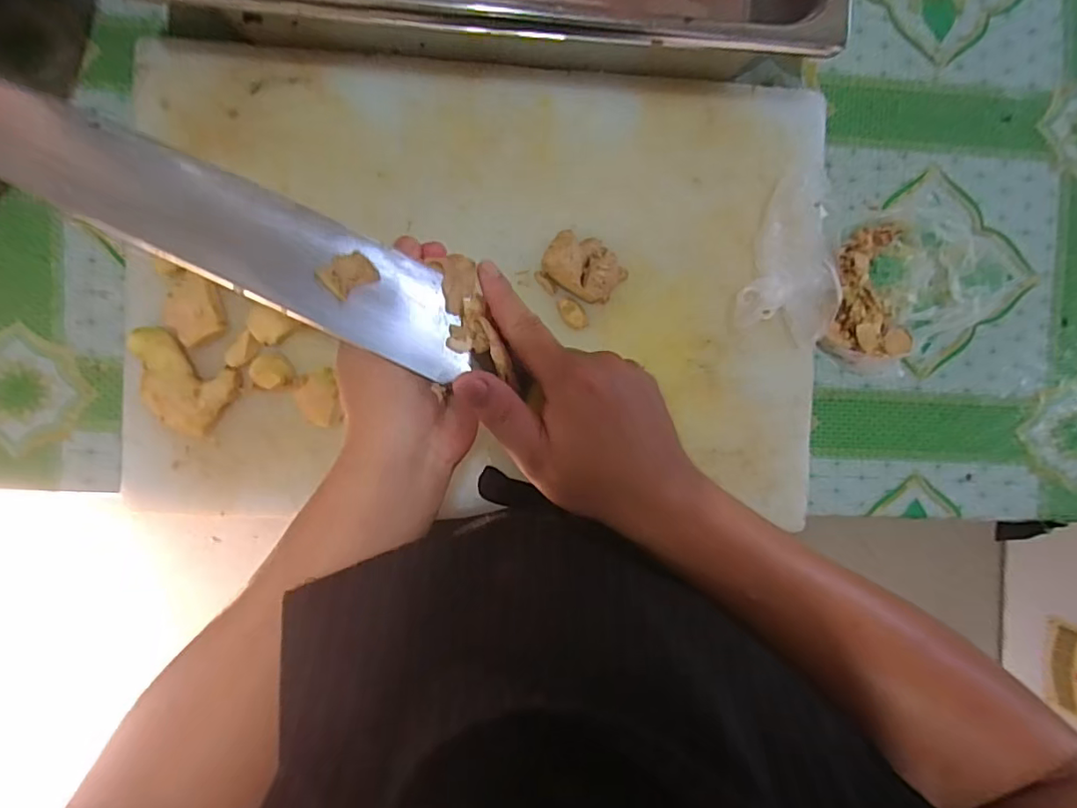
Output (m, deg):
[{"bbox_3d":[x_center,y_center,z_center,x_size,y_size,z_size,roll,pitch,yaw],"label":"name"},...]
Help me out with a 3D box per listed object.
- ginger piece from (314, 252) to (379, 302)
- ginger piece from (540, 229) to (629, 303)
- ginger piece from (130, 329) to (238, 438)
[{"bbox_3d":[-0.085,-0.058,0.253,0.028,0.004,0.017,-47,114,-38],"label":"ginger piece"},{"bbox_3d":[0.039,-0.116,0.475,0.066,0.027,0.050,35,88,-3],"label":"ginger piece"},{"bbox_3d":[-0.295,-0.020,0.456,0.087,0.034,0.059,32,89,-3],"label":"ginger piece"}]

